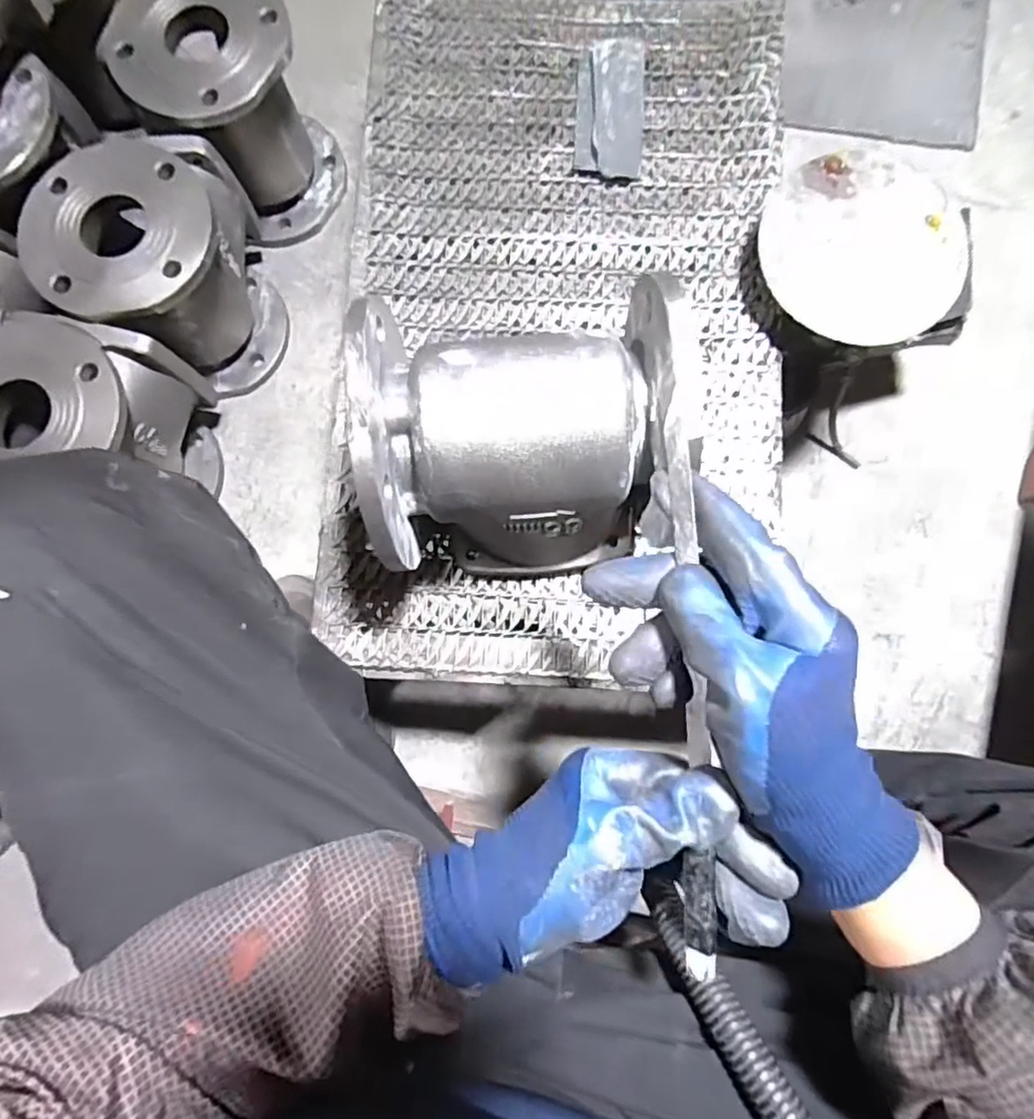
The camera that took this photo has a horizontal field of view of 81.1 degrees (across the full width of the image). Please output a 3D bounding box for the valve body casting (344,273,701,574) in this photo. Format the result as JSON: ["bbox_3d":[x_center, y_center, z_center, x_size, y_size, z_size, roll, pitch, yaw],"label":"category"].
[{"bbox_3d":[0.010,-0.077,0.415,0.202,0.168,0.153,-6,82,1],"label":"valve body casting"}]

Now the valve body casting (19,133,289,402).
[{"bbox_3d":[-0.365,-0.300,0.654,0.168,0.208,0.174,0,82,1],"label":"valve body casting"}]

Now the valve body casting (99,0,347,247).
[{"bbox_3d":[-0.307,-0.498,0.679,0.172,0.194,0.168,-44,83,-5],"label":"valve body casting"}]

